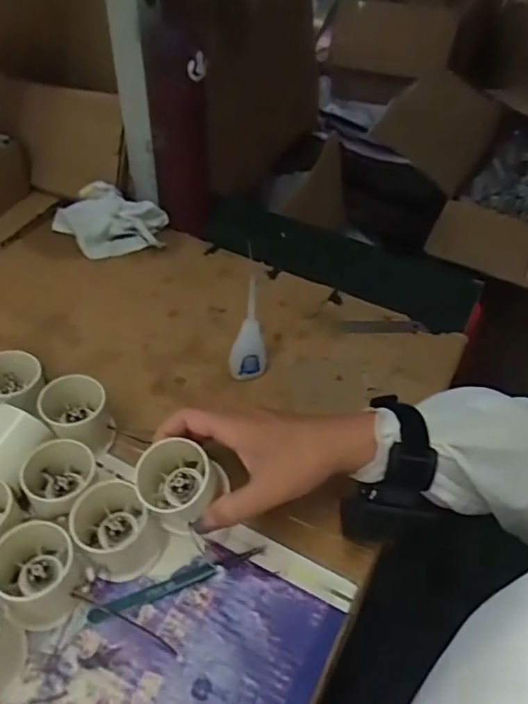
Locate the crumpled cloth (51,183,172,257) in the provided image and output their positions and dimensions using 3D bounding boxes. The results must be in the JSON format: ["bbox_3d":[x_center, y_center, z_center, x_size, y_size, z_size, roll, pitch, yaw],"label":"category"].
[{"bbox_3d":[-0.184,-0.159,0.658,0.133,0.041,0.088,-8,48,-14],"label":"crumpled cloth"}]

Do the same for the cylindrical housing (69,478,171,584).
[{"bbox_3d":[-0.107,0.124,0.394,0.065,0.044,0.054,34,52,23],"label":"cylindrical housing"}]

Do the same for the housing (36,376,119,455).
[{"bbox_3d":[-0.153,0.053,0.453,0.050,0.049,0.052,3,46,-4],"label":"housing"}]

